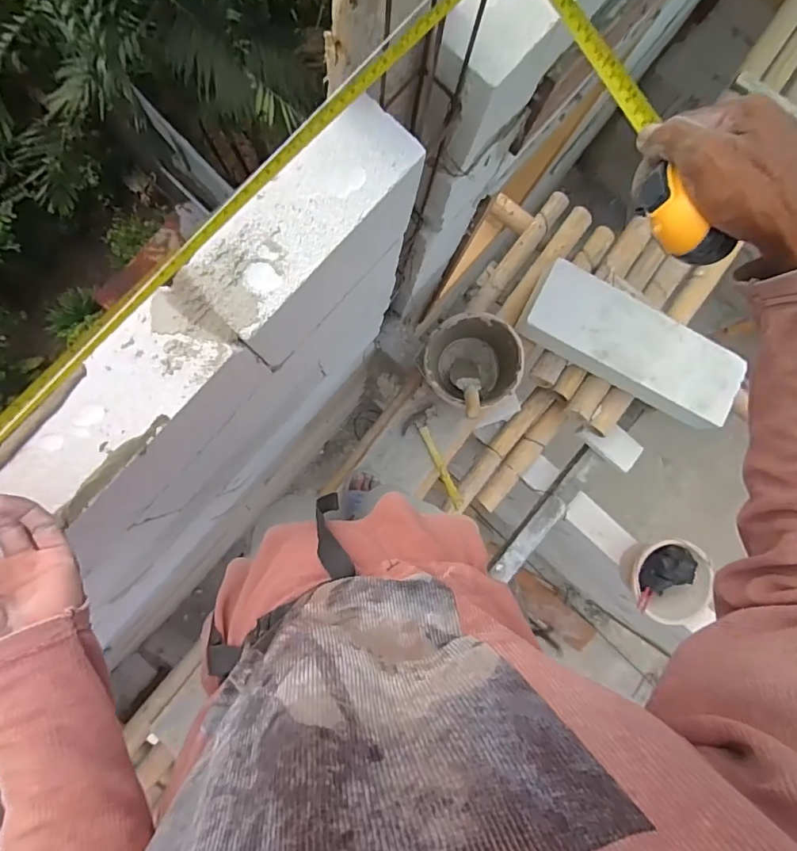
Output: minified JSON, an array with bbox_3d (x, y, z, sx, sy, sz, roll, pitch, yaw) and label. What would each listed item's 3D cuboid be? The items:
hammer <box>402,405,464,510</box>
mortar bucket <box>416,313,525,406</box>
[{"bbox_3d":[0.090,0.098,1.351,0.104,0.024,0.280,-16,91,10],"label":"hammer"},{"bbox_3d":[0.177,-0.166,1.311,0.243,0.183,0.222,0,88,-5],"label":"mortar bucket"}]

